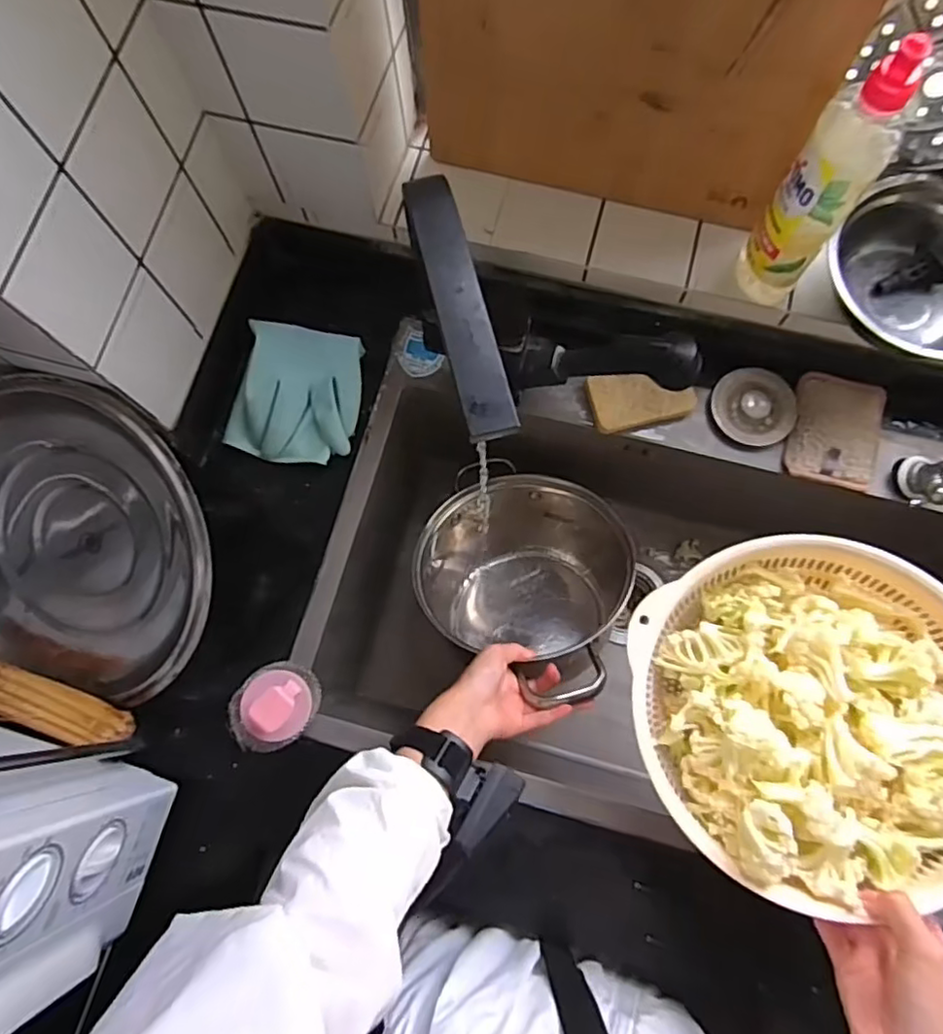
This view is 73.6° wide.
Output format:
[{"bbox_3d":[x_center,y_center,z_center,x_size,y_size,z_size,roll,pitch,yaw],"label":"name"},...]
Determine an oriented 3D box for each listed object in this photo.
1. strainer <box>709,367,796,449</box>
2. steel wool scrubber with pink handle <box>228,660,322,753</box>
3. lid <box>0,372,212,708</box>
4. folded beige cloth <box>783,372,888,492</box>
[{"bbox_3d":[0.299,-0.119,0.666,0.085,0.015,0.082,0,76,0],"label":"strainer"},{"bbox_3d":[-0.185,0.174,0.579,0.070,0.046,0.080,27,78,7],"label":"steel wool scrubber with pink handle"},{"bbox_3d":[-0.369,0.019,0.587,0.292,0.052,0.278,3,103,12],"label":"lid"},{"bbox_3d":[0.379,-0.090,0.646,0.089,0.024,0.111,13,76,4],"label":"folded beige cloth"}]

